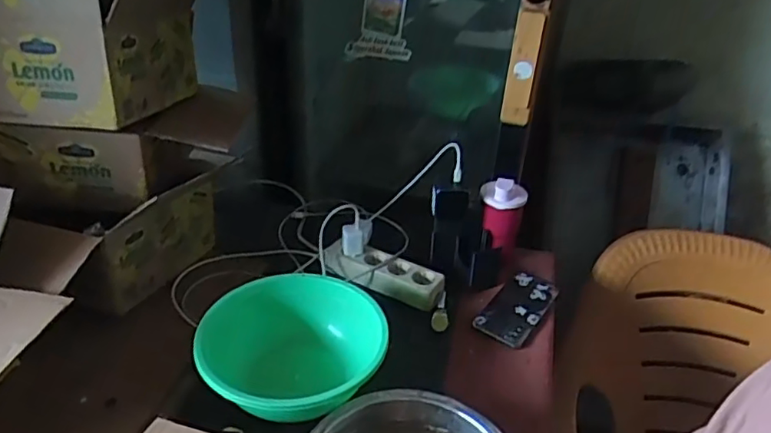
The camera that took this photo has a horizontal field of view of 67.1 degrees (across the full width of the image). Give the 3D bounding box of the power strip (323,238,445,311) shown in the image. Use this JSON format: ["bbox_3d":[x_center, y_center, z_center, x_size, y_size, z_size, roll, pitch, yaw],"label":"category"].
[{"bbox_3d":[-0.004,0.089,0.930,0.200,0.037,0.064,20,35,22],"label":"power strip"}]

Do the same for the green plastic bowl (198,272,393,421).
[{"bbox_3d":[-0.119,0.174,0.739,0.202,0.088,0.217,4,32,-2],"label":"green plastic bowl"}]

